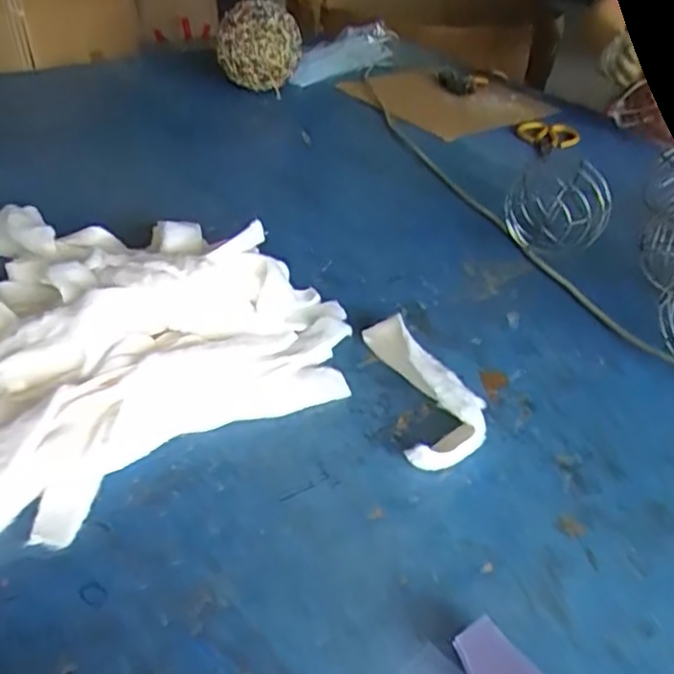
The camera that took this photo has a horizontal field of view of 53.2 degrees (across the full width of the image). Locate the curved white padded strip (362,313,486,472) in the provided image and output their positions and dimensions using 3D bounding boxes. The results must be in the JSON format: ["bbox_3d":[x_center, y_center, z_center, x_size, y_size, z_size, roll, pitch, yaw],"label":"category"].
[{"bbox_3d":[0.081,0.040,0.582,0.085,0.036,0.174,-2,36,-9],"label":"curved white padded strip"}]

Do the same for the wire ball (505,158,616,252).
[{"bbox_3d":[0.274,-0.155,0.842,0.119,0.095,0.143,17,37,16],"label":"wire ball"}]

